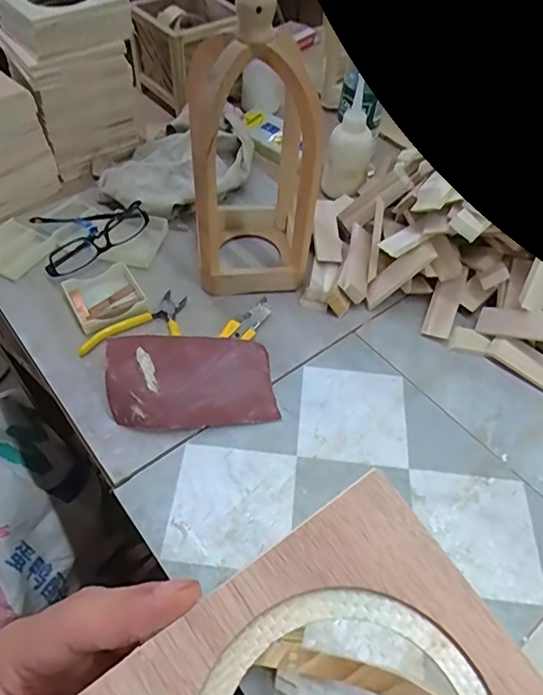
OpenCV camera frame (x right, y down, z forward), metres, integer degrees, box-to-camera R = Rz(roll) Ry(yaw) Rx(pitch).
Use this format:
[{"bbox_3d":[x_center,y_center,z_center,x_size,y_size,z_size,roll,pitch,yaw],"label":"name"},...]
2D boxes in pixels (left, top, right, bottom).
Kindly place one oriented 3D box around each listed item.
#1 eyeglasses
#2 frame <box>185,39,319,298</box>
[{"bbox_3d":[-0.220,-0.145,0.614,0.132,0.032,0.093,-29,60,-22],"label":"eyeglasses"},{"bbox_3d":[-0.022,-0.187,0.535,0.115,0.246,0.129,-3,54,-5],"label":"frame"}]

